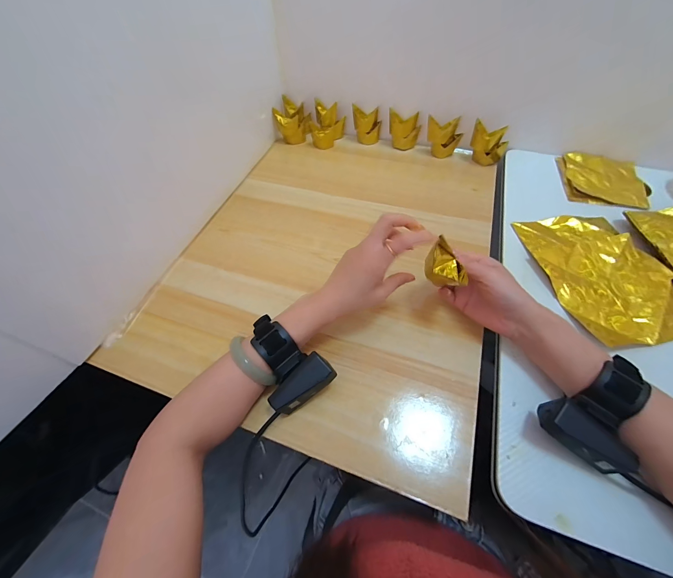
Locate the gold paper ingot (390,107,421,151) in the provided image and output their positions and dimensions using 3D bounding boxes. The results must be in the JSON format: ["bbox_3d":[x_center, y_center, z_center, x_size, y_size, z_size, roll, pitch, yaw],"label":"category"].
[{"bbox_3d":[0.137,-0.322,0.582,0.059,0.066,0.038,1,55,6],"label":"gold paper ingot"}]

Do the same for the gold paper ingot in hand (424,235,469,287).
[{"bbox_3d":[0.123,-0.026,0.319,0.031,0.036,0.048,-29,57,-15],"label":"gold paper ingot in hand"}]

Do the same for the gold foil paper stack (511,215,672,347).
[{"bbox_3d":[0.352,-0.028,0.386,0.141,0.019,0.206,-10,55,-2],"label":"gold foil paper stack"}]

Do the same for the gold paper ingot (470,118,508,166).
[{"bbox_3d":[0.282,-0.269,0.535,0.062,0.068,0.029,32,63,24],"label":"gold paper ingot"}]

